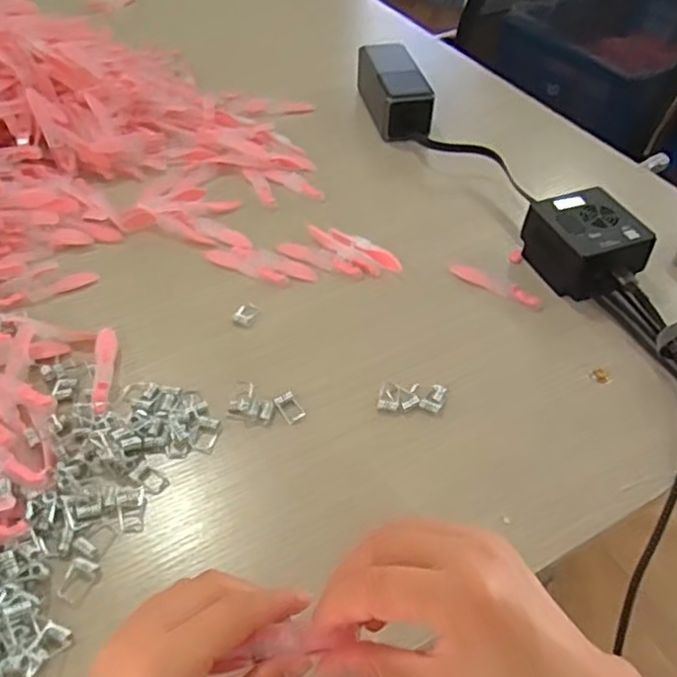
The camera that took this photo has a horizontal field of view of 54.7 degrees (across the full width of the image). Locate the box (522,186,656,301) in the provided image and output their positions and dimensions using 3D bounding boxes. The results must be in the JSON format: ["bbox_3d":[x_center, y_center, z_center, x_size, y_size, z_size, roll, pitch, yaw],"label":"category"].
[{"bbox_3d":[0.202,-0.078,0.532,0.069,0.047,0.085,-15,50,-15],"label":"box"}]

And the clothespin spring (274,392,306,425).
[{"bbox_3d":[-0.034,0.047,0.449,0.014,0.005,0.022,-26,54,-24],"label":"clothespin spring"}]

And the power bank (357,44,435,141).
[{"bbox_3d":[0.058,-0.266,0.706,0.060,0.050,0.123,-8,48,-10],"label":"power bank"}]

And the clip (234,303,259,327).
[{"bbox_3d":[-0.072,-0.019,0.509,0.016,0.006,0.021,22,50,14],"label":"clip"}]

